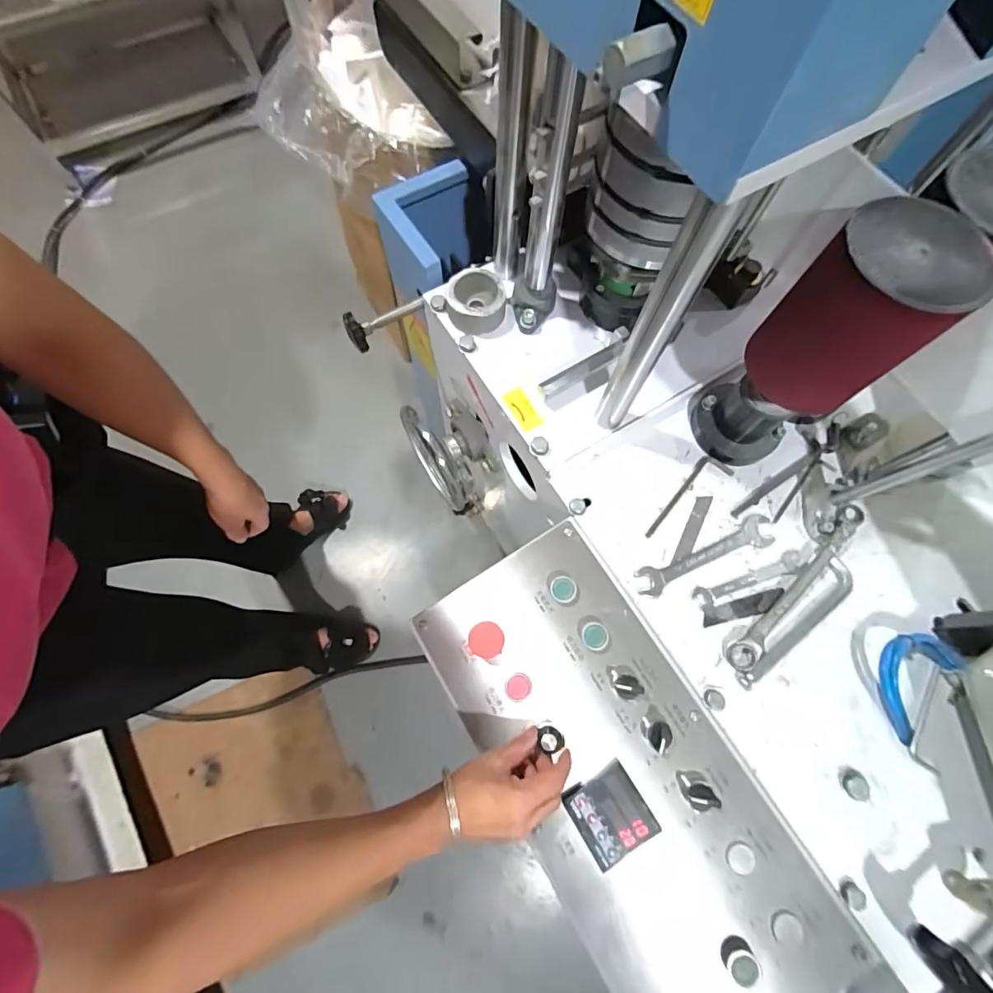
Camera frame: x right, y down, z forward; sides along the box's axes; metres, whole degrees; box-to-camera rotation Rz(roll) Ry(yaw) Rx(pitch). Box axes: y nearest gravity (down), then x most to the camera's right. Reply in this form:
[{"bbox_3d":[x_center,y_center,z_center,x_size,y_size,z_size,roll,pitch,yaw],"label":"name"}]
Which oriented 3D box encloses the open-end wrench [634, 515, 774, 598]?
[{"bbox_3d":[0.245,0.069,0.538,0.182,0.008,0.037,-23,73,-9],"label":"open-end wrench"}]

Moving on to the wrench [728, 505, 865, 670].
[{"bbox_3d":[0.342,0.096,0.521,0.029,0.014,0.247,43,75,12],"label":"wrench"}]

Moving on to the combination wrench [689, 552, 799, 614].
[{"bbox_3d":[0.292,0.098,0.530,0.138,0.004,0.029,-19,73,-8],"label":"combination wrench"}]

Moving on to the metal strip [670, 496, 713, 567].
[{"bbox_3d":[0.233,0.040,0.551,0.018,0.004,0.096,27,73,7],"label":"metal strip"}]

